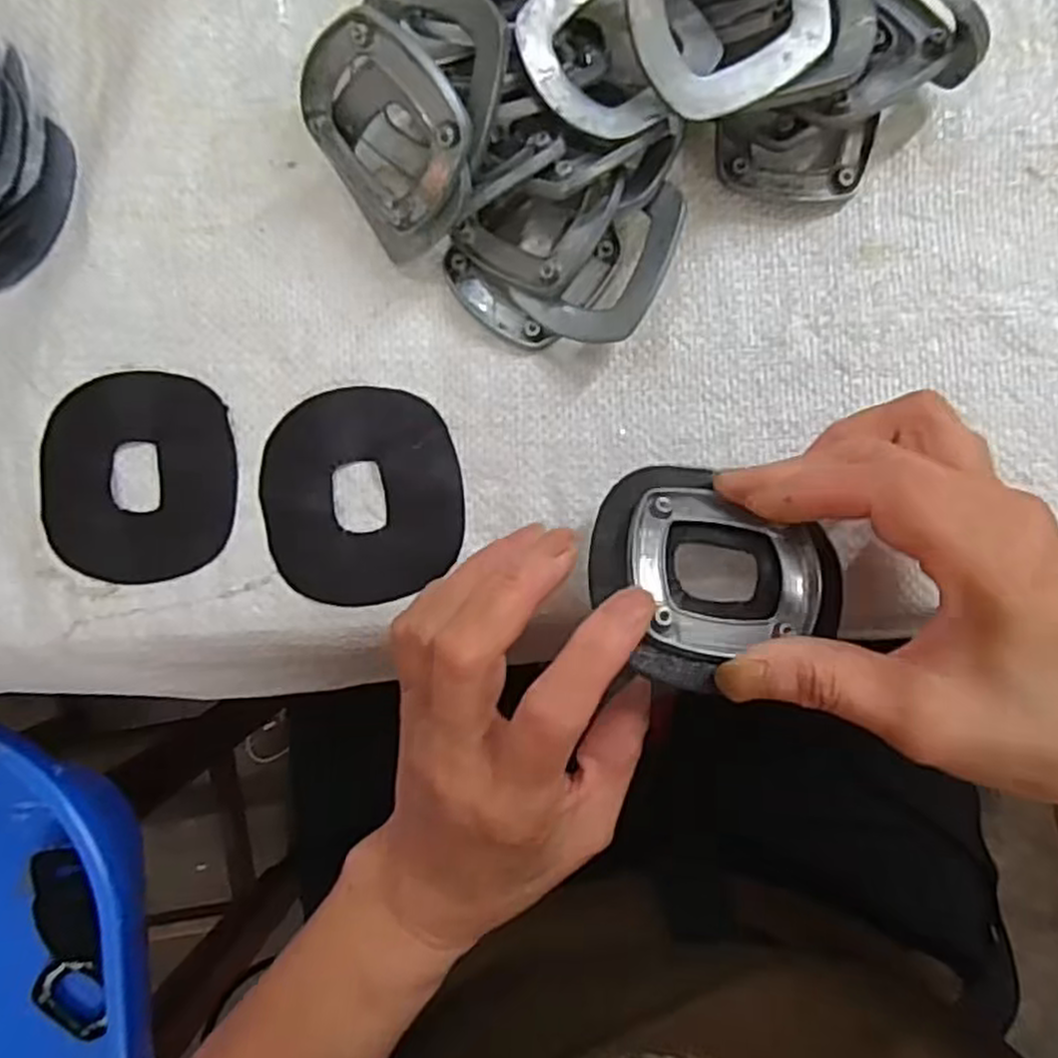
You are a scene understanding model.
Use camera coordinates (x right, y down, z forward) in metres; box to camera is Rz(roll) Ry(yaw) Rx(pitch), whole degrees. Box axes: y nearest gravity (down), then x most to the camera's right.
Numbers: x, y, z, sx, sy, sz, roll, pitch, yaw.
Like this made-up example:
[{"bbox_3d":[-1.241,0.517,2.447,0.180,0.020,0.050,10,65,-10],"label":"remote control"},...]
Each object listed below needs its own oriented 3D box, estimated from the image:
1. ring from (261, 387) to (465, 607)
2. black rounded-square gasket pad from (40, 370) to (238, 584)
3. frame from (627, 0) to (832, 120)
[{"bbox_3d":[-0.064,-0.013,0.299,0.075,0.004,0.080,-11,86,4],"label":"ring"},{"bbox_3d":[-0.153,-0.021,0.305,0.077,0.004,0.080,0,89,5],"label":"black rounded-square gasket pad"},{"bbox_3d":[0.061,-0.162,0.236,0.060,0.005,0.058,-28,114,3],"label":"frame"}]

